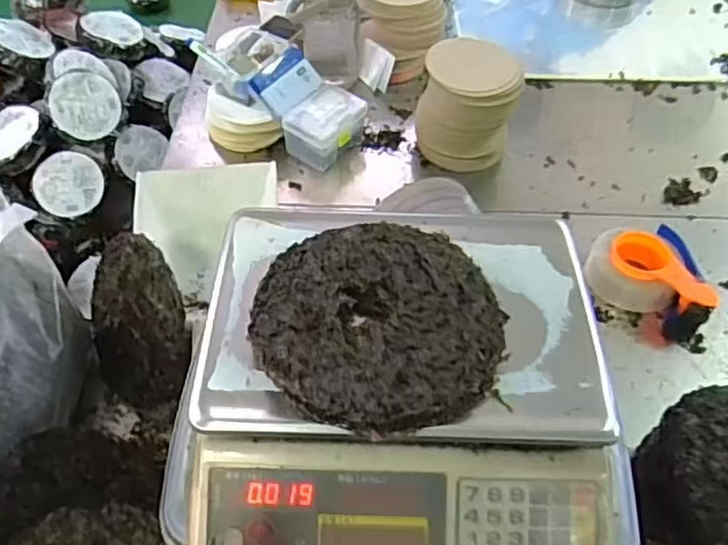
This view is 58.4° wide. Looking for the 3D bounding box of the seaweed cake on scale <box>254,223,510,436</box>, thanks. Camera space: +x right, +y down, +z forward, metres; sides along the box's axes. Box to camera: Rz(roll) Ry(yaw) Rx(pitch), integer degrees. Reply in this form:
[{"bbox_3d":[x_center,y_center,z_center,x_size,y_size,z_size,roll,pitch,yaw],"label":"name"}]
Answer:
[{"bbox_3d":[0.013,0.036,0.528,0.194,0.021,0.191,1,51,-1],"label":"seaweed cake on scale"}]

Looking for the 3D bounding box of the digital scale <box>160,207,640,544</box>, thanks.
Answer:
[{"bbox_3d":[0.027,0.098,0.562,0.368,0.104,0.319,1,51,0],"label":"digital scale"}]

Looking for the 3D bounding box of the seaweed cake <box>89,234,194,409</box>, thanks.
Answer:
[{"bbox_3d":[-0.280,0.065,0.790,0.017,0.200,0.212,-4,67,-46],"label":"seaweed cake"}]

